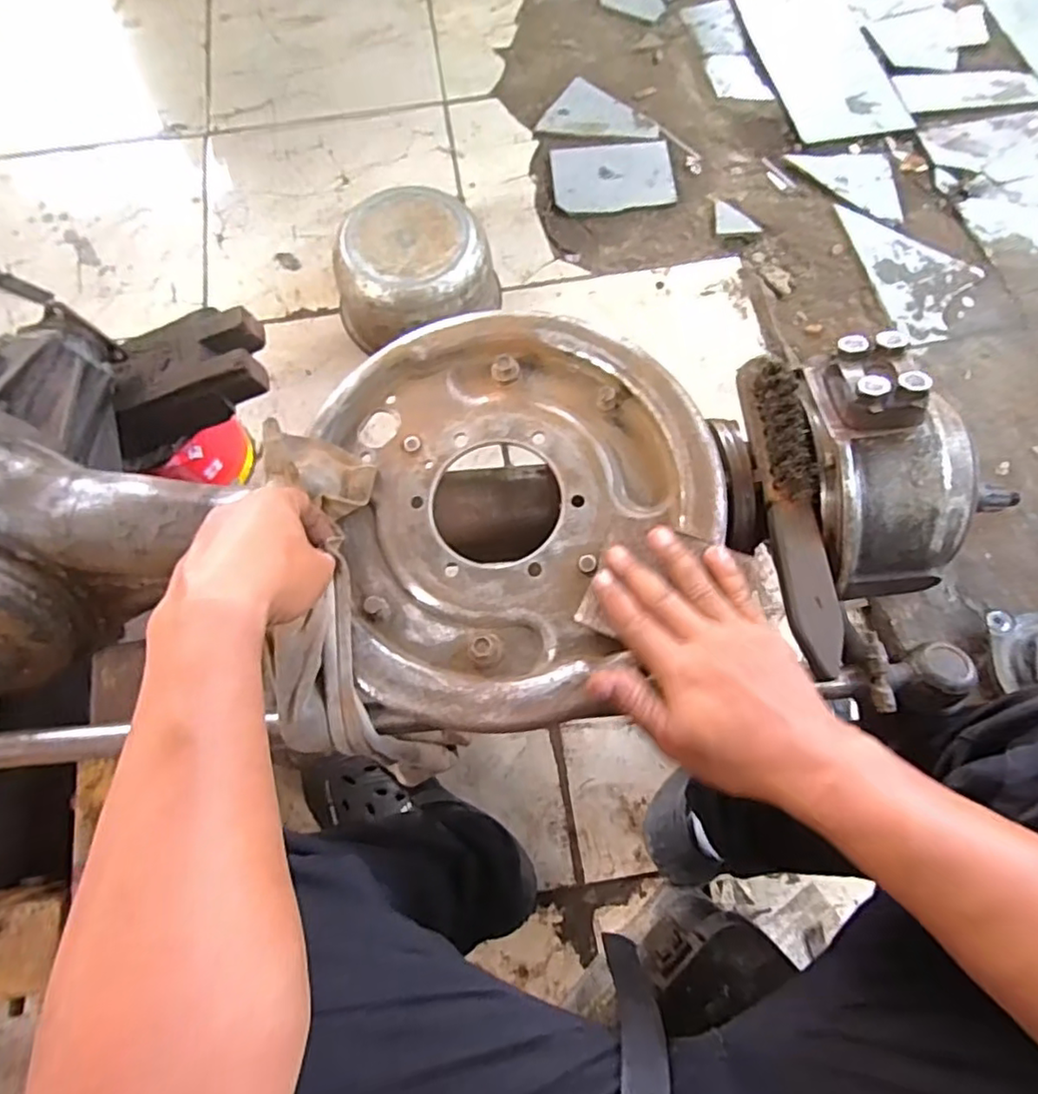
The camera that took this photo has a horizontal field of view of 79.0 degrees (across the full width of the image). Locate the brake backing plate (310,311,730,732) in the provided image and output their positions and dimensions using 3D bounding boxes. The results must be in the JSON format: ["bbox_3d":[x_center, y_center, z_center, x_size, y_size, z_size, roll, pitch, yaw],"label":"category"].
[{"bbox_3d":[0.001,-0.033,0.439,0.257,0.040,0.289,-14,73,-3],"label":"brake backing plate"}]

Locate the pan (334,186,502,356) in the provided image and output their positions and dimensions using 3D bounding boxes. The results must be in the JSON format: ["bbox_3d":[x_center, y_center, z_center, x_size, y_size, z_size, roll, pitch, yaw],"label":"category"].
[{"bbox_3d":[-0.146,-0.373,0.880,0.202,0.129,0.206,0,71,1],"label":"pan"}]

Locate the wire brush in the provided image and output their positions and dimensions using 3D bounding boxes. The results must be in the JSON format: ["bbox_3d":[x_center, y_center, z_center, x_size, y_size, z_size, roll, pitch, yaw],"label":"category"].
[{"bbox_3d":[0.191,-0.030,0.434,0.039,0.039,0.232,-4,71,-1],"label":"wire brush"}]

